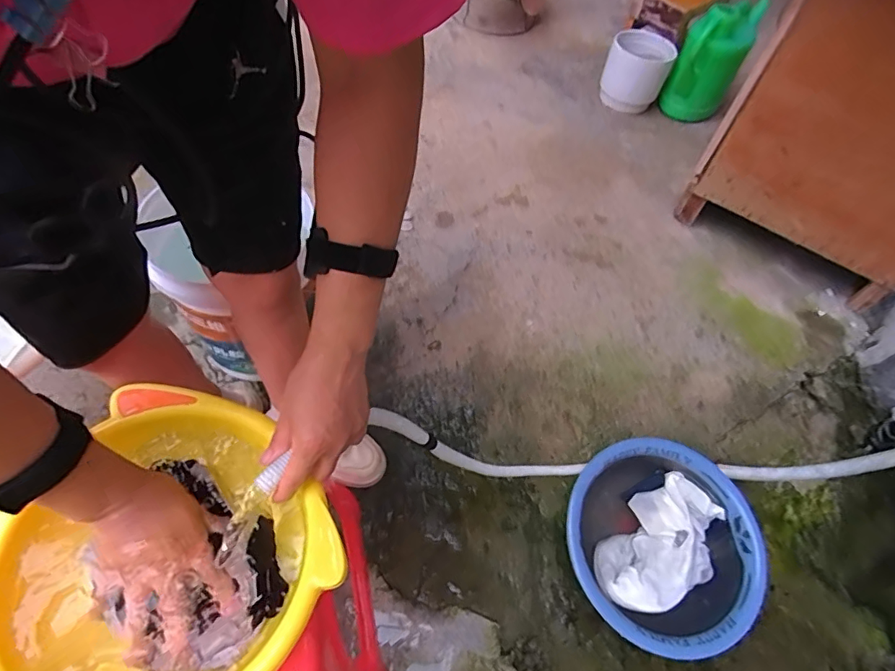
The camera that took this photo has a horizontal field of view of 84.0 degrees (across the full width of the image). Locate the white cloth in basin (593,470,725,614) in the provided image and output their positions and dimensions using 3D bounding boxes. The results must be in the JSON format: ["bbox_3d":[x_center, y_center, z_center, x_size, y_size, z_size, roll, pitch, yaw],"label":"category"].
[{"bbox_3d":[0.396,0.391,0.931,0.278,0.050,0.174,-22,61,-20],"label":"white cloth in basin"}]

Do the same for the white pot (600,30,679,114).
[{"bbox_3d":[0.595,-0.826,1.615,0.200,0.203,0.168,23,57,9],"label":"white pot"}]

